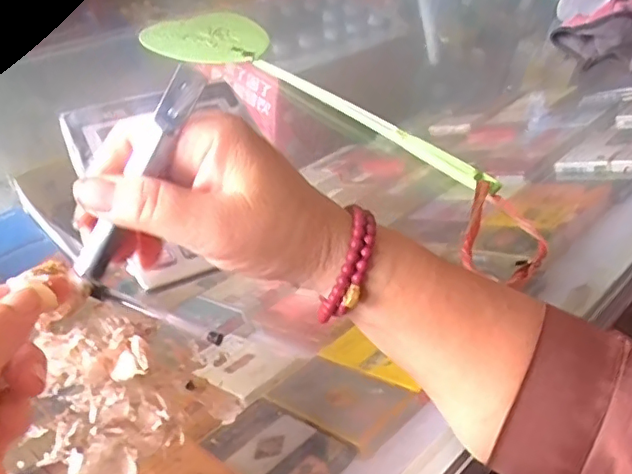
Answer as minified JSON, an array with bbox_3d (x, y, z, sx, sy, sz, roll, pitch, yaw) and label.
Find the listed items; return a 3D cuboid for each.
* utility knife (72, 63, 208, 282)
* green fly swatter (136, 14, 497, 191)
[{"bbox_3d":[-0.080,-0.027,0.249,0.016,0.107,0.009,42,18,33],"label":"utility knife"},{"bbox_3d":[-0.002,-0.170,0.607,0.460,0.018,0.122,30,47,24],"label":"green fly swatter"}]

